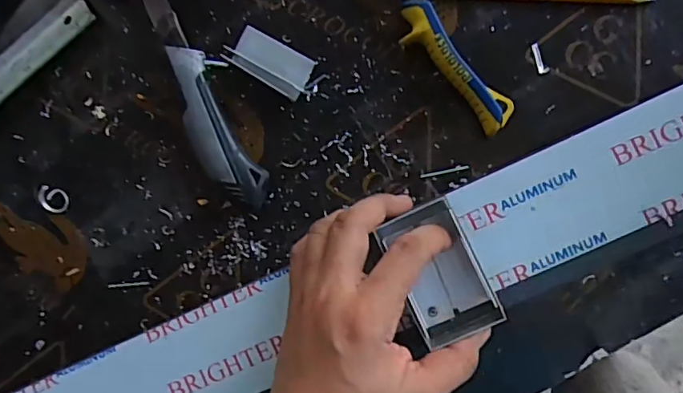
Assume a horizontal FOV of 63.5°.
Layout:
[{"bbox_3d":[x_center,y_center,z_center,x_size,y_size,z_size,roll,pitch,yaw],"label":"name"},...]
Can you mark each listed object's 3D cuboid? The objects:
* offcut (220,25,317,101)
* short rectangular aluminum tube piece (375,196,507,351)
[{"bbox_3d":[-0.052,-0.099,0.407,0.061,0.008,0.032,31,94,6],"label":"offcut"},{"bbox_3d":[0.056,0.044,0.317,0.046,0.025,0.077,-25,87,6],"label":"short rectangular aluminum tube piece"}]

